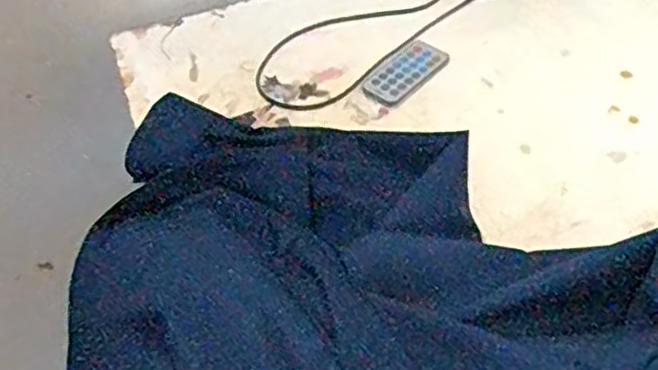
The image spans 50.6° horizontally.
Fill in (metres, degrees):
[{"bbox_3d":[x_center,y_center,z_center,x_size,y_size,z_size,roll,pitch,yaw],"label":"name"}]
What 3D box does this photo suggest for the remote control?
[{"bbox_3d":[0.071,-0.103,0.631,0.040,0.005,0.085,33,60,29],"label":"remote control"}]

